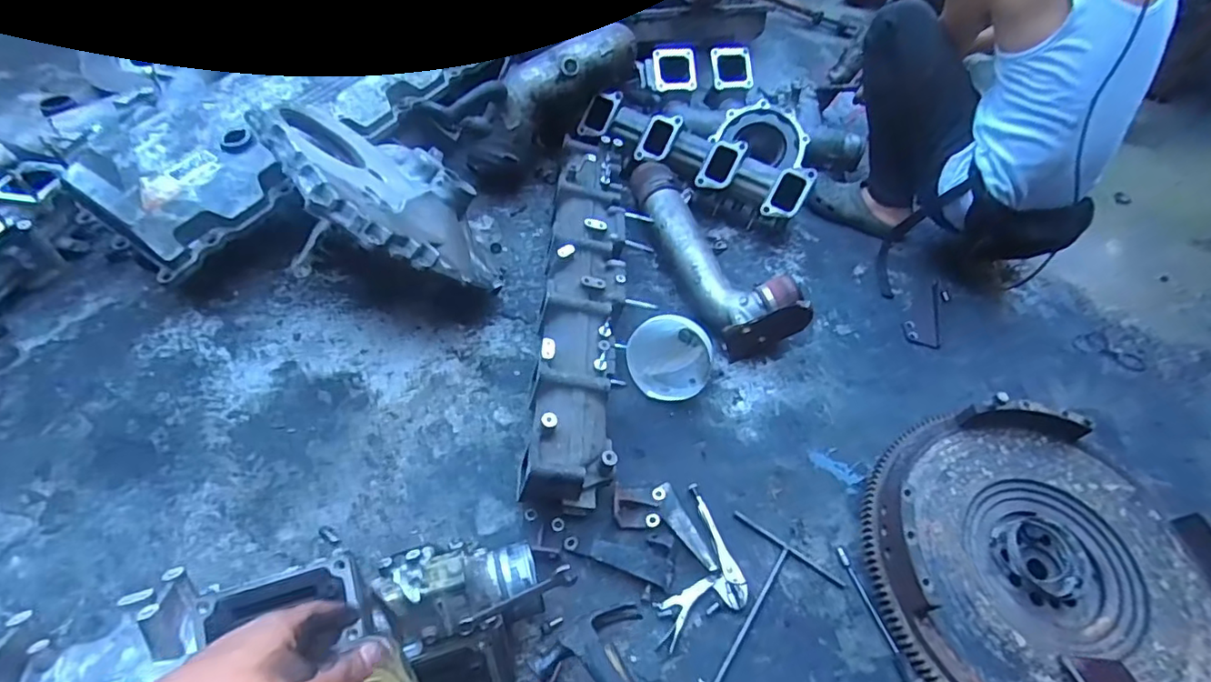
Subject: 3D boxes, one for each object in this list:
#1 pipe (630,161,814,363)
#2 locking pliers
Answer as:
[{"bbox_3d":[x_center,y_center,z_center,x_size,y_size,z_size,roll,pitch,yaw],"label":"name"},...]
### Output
[{"bbox_3d":[0.186,-0.184,1.184,0.131,0.148,0.515,-23,56,-21],"label":"pipe"},{"bbox_3d":[0.153,0.342,0.857,0.119,0.025,0.240,19,52,11],"label":"locking pliers"}]

